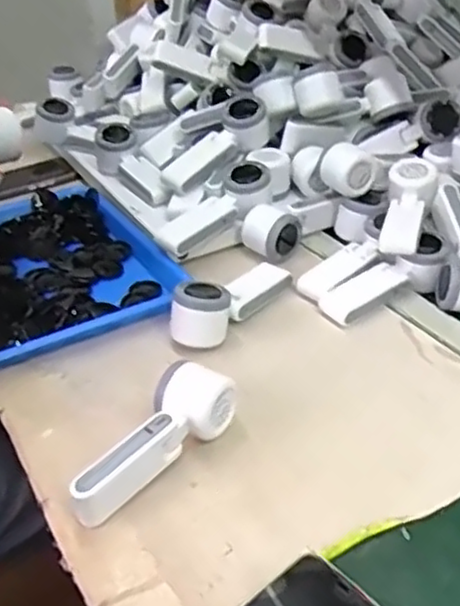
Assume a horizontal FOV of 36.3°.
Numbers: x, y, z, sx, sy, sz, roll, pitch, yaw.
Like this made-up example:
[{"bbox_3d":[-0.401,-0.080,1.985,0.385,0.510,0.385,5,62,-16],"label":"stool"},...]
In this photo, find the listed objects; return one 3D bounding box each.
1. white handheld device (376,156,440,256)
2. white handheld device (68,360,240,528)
[{"bbox_3d":[0.203,-0.111,0.815,0.057,0.047,0.165,10,57,20],"label":"white handheld device"},{"bbox_3d":[-0.064,0.107,0.575,0.050,0.060,0.168,28,45,37],"label":"white handheld device"}]

